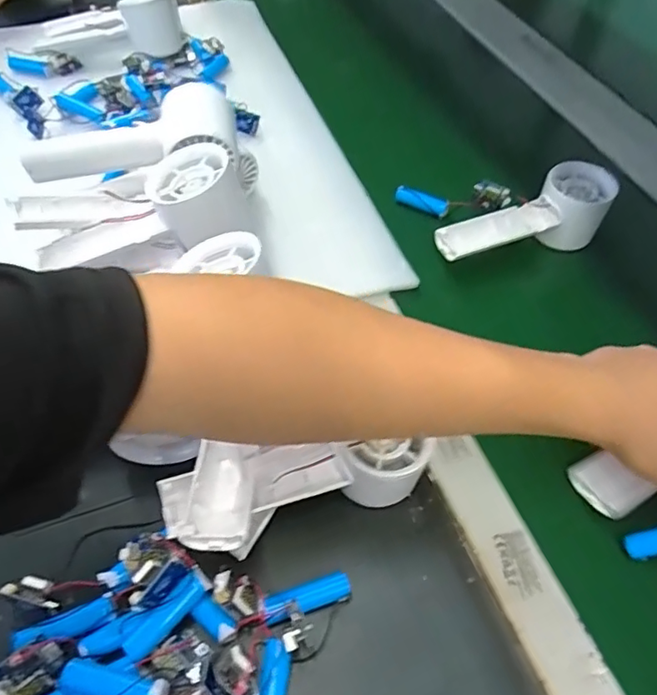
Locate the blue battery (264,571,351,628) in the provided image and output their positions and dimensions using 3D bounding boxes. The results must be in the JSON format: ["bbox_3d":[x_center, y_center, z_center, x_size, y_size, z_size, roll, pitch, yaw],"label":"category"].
[{"bbox_3d":[-0.012,0.139,0.307,0.047,0.012,0.014,-17,55,-12],"label":"blue battery"}]

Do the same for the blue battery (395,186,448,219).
[{"bbox_3d":[0.088,-0.138,0.523,0.051,0.014,0.013,20,56,15],"label":"blue battery"}]

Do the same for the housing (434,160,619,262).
[{"bbox_3d":[0.171,-0.108,0.480,0.161,0.051,0.056,-22,57,-16],"label":"housing"}]

